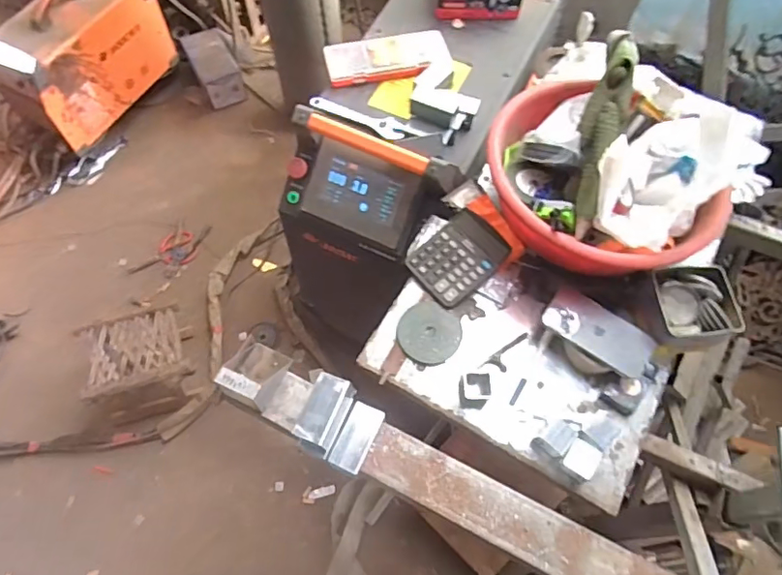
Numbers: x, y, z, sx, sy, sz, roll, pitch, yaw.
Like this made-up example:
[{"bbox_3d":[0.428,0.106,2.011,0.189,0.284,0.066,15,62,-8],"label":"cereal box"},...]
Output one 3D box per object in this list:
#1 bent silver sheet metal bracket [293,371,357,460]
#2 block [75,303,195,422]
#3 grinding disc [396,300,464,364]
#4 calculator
[{"bbox_3d":[-0.080,0.153,0.654,0.043,0.051,0.085,22,67,11],"label":"bent silver sheet metal bracket"},{"bbox_3d":[-0.625,0.196,1.371,0.262,0.196,0.207,-17,66,-7],"label":"block"},{"bbox_3d":[0.061,0.071,0.854,0.097,0.013,0.102,0,64,-1],"label":"grinding disc"},{"bbox_3d":[0.109,-0.052,0.887,0.141,0.035,0.122,-36,70,-16],"label":"calculator"}]

